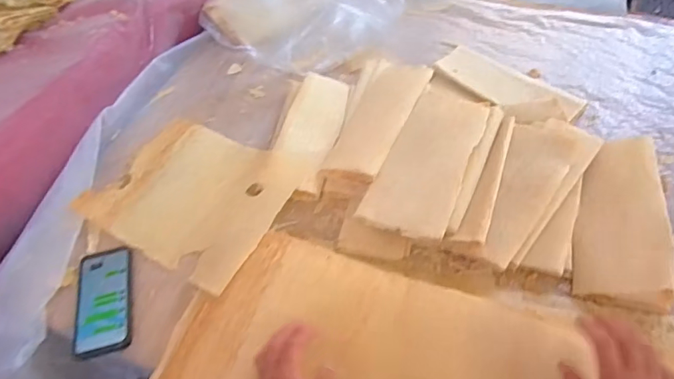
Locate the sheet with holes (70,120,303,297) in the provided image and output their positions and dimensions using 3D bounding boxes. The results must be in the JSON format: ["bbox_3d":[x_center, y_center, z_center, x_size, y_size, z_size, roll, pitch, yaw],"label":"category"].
[{"bbox_3d":[-0.233,0.008,0.768,0.320,0.056,0.253,24,60,21],"label":"sheet with holes"}]

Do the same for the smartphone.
[{"bbox_3d":[-0.347,0.163,0.676,0.081,0.012,0.163,-15,54,-5],"label":"smartphone"}]

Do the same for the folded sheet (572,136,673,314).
[{"bbox_3d":[0.411,0.038,0.657,0.118,0.015,0.265,-2,59,31],"label":"folded sheet"}]

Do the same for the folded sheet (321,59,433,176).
[{"bbox_3d":[0.082,-0.144,0.823,0.123,0.017,0.311,2,47,32],"label":"folded sheet"}]

